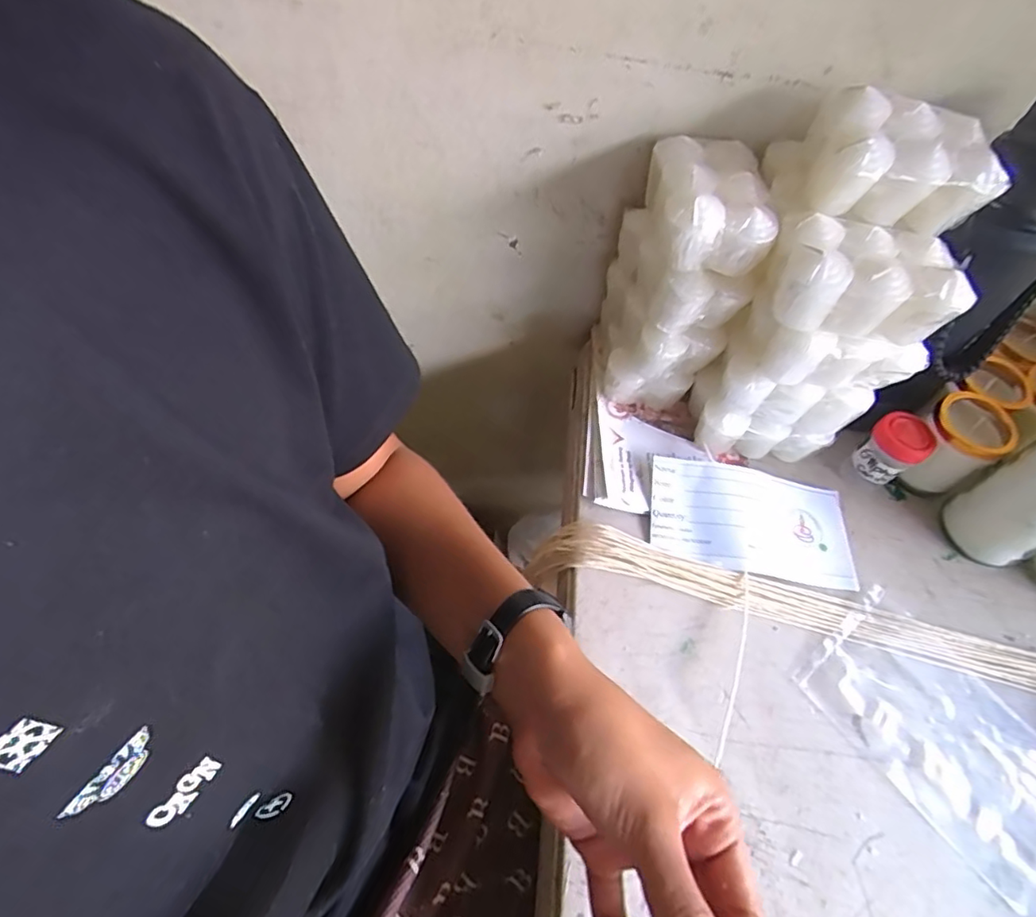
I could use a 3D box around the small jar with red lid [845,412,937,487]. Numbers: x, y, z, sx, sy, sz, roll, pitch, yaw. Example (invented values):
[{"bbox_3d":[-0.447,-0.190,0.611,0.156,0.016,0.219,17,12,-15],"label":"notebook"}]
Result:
[{"bbox_3d":[0.314,-0.003,0.480,0.038,0.069,0.044,-33,65,-23],"label":"small jar with red lid"}]

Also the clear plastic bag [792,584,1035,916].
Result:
[{"bbox_3d":[0.297,0.192,0.399,0.113,0.009,0.172,-32,69,-23],"label":"clear plastic bag"}]

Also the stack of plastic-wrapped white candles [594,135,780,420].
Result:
[{"bbox_3d":[0.128,-0.137,0.466,0.088,0.198,0.115,2,57,-3],"label":"stack of plastic-wrapped white candles"}]

